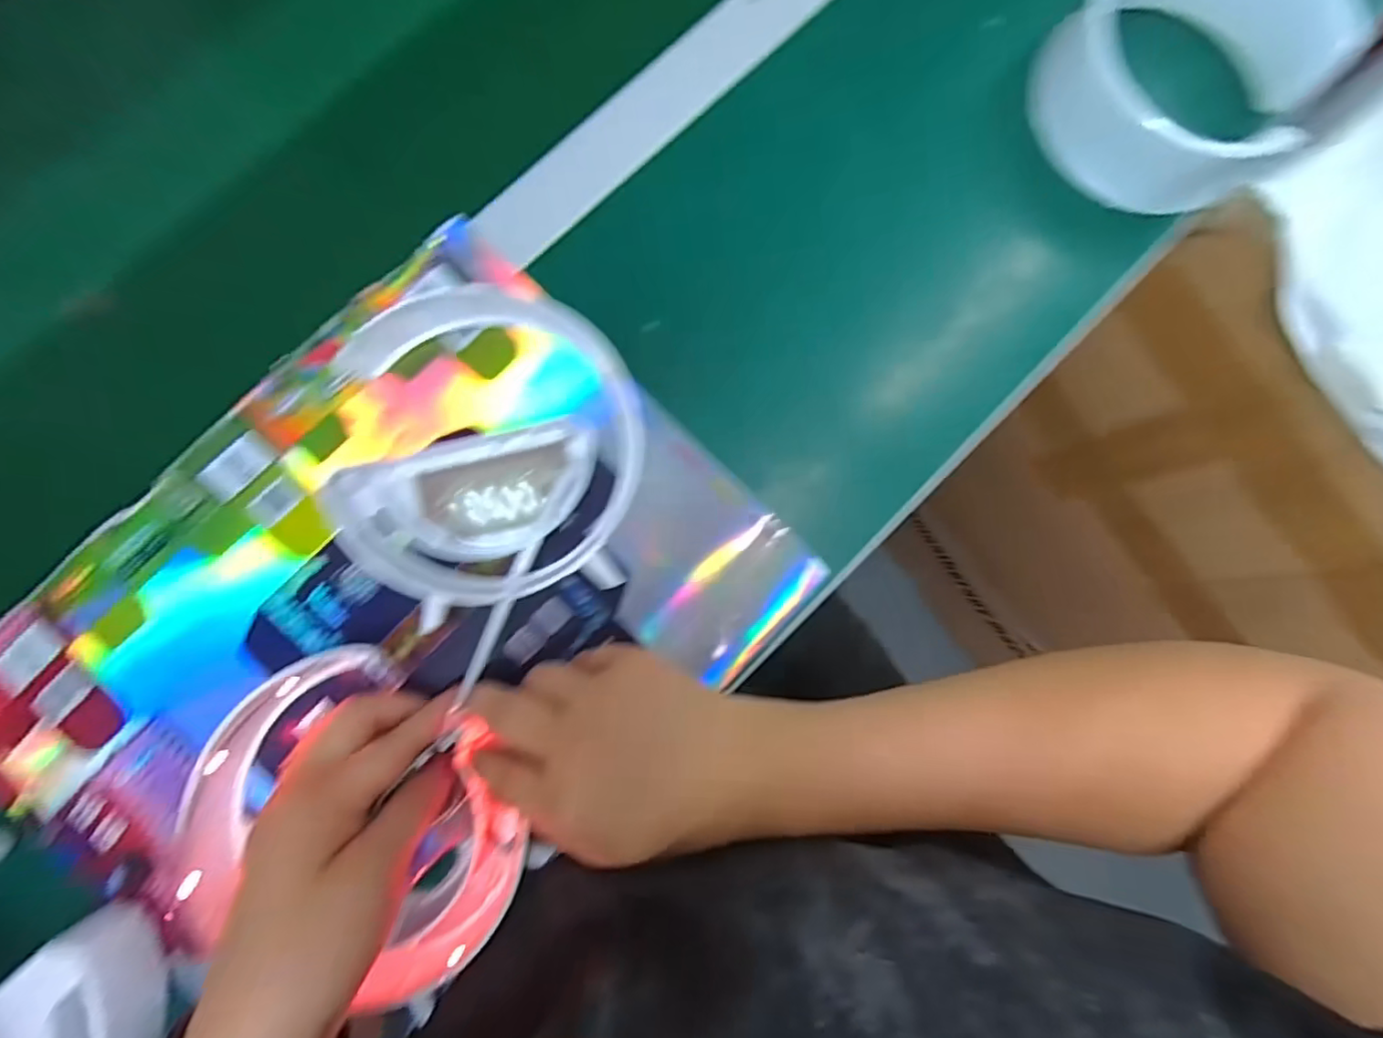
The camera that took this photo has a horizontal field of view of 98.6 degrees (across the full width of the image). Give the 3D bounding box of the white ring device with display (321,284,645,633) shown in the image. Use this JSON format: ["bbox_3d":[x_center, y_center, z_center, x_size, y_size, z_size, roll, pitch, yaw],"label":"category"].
[{"bbox_3d":[-0.106,-0.044,0.308,0.155,0.032,0.168,0,83,-3],"label":"white ring device with display"}]

